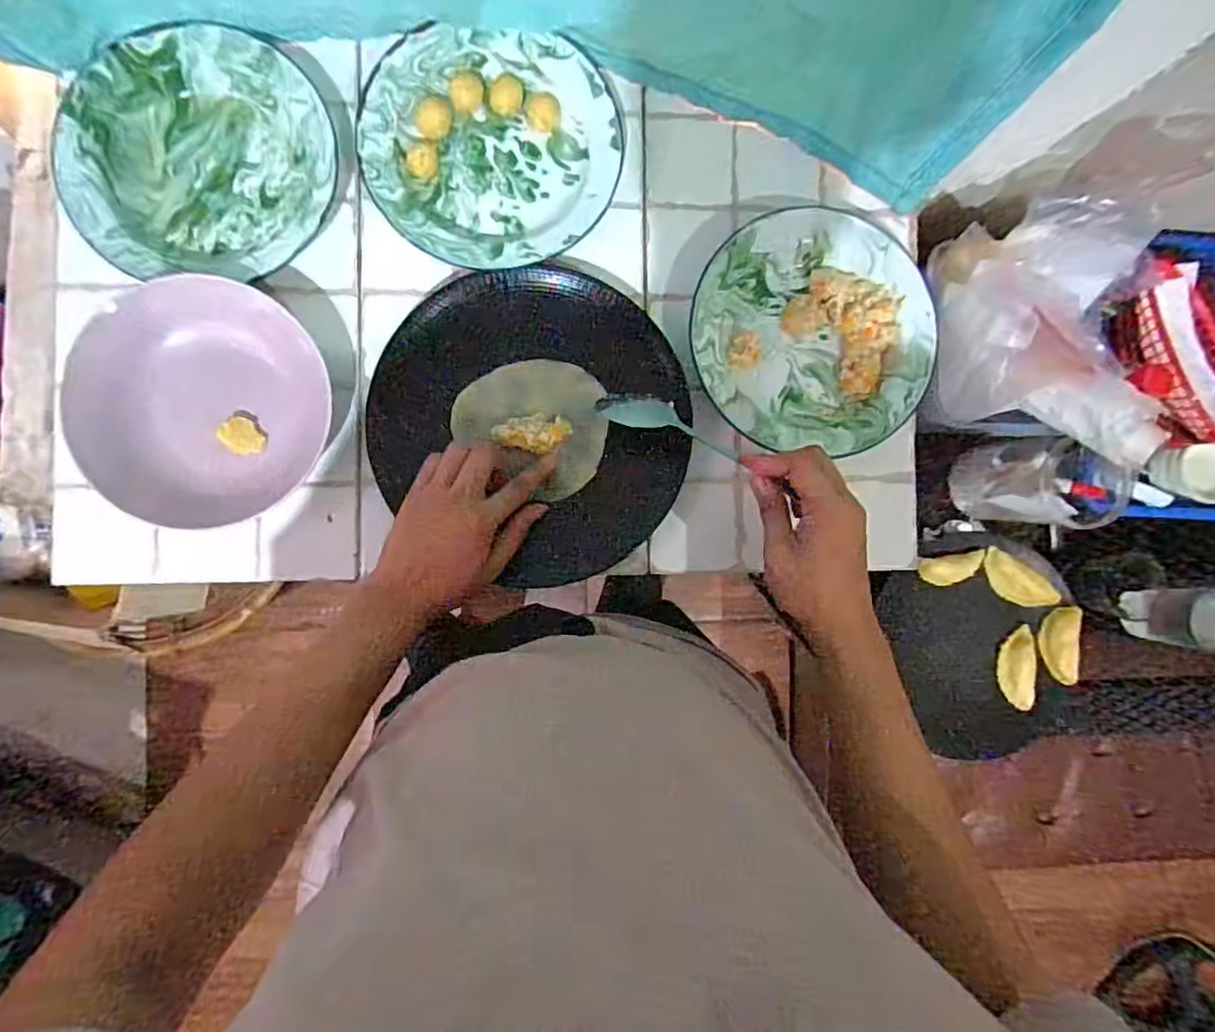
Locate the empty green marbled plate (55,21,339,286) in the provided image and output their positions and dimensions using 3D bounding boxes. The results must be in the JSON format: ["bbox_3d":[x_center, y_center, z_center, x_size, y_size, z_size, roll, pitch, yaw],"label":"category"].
[{"bbox_3d":[-0.333,-0.292,0.513,0.207,0.033,0.197,0,90,-5],"label":"empty green marbled plate"}]

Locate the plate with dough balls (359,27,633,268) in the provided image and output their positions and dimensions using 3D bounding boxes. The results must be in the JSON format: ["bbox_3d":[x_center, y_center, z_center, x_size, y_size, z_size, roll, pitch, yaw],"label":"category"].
[{"bbox_3d":[-0.097,-0.310,0.531,0.208,0.032,0.197,2,90,-5],"label":"plate with dough balls"}]

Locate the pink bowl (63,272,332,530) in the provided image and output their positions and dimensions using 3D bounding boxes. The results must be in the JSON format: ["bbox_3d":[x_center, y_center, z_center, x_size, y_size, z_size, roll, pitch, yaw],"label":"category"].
[{"bbox_3d":[-0.325,-0.088,0.501,0.168,0.052,0.193,19,88,-4],"label":"pink bowl"}]

